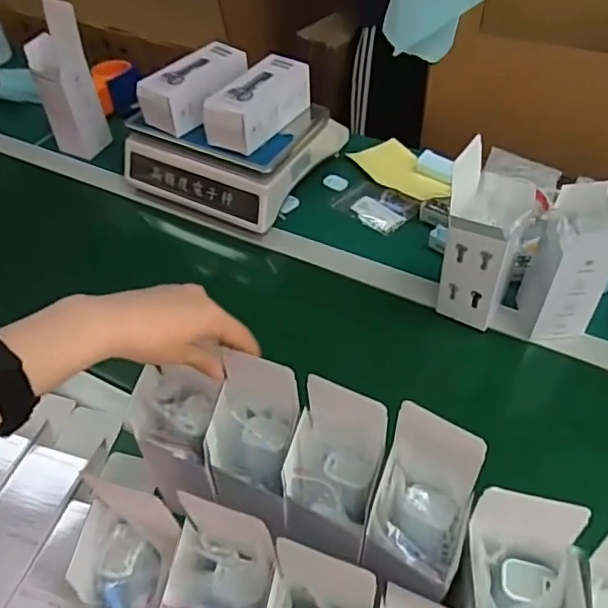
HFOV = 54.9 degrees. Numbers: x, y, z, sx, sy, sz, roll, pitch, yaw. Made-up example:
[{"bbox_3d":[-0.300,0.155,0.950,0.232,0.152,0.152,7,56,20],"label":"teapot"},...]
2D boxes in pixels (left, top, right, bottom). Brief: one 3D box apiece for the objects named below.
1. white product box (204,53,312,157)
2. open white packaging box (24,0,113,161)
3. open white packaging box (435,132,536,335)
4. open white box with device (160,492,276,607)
[{"bbox_3d":[-0.067,-0.312,0.904,0.078,0.068,0.180,29,58,25],"label":"white product box"},{"bbox_3d":[-0.416,-0.378,1.024,0.092,0.243,0.082,13,52,14],"label":"open white packaging box"},{"bbox_3d":[0.221,-0.079,0.725,0.089,0.225,0.084,23,55,21],"label":"open white packaging box"},{"bbox_3d":[-0.060,0.209,0.434,0.074,0.064,0.093,9,51,11],"label":"open white box with device"}]

